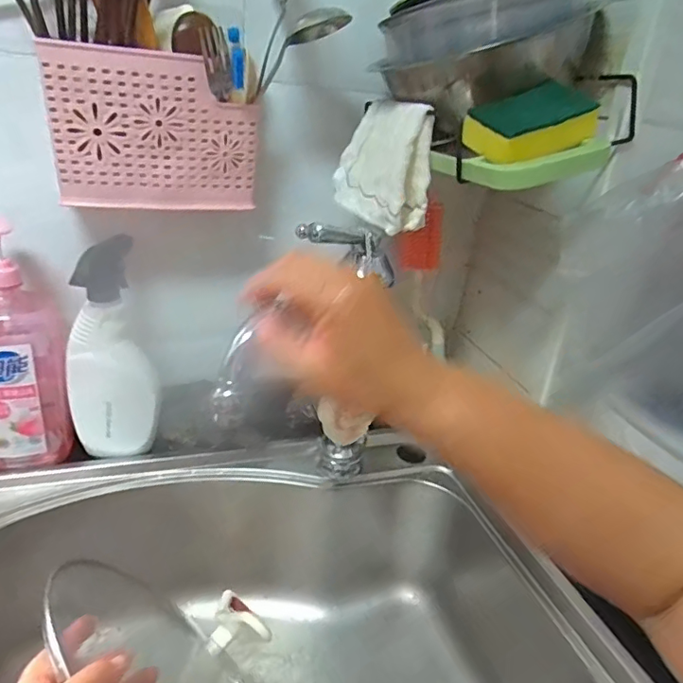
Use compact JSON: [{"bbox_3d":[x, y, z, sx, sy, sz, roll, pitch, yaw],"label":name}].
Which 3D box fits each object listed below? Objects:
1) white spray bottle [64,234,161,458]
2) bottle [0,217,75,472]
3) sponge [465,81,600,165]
[{"bbox_3d":[-0.247,0.017,0.582,0.082,0.229,0.059,-18,34,-42],"label":"white spray bottle"},{"bbox_3d":[-0.343,0.011,0.567,0.097,0.235,0.083,-5,27,-22],"label":"bottle"},{"bbox_3d":[0.153,-0.182,0.448,0.091,0.029,0.075,-20,42,-6],"label":"sponge"}]

